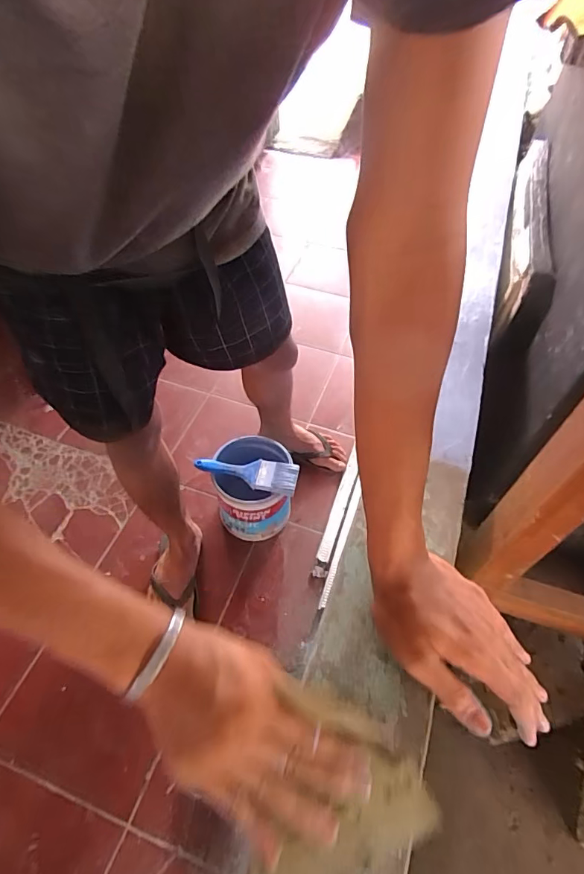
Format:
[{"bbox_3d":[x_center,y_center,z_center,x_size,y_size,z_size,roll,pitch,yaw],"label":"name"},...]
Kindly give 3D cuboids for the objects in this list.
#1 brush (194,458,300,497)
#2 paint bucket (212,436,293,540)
[{"bbox_3d":[-0.099,0.082,0.970,0.219,0.025,0.071,4,52,0],"label":"brush"},{"bbox_3d":[-0.091,0.122,1.062,0.171,0.193,0.183,2,52,-2],"label":"paint bucket"}]

